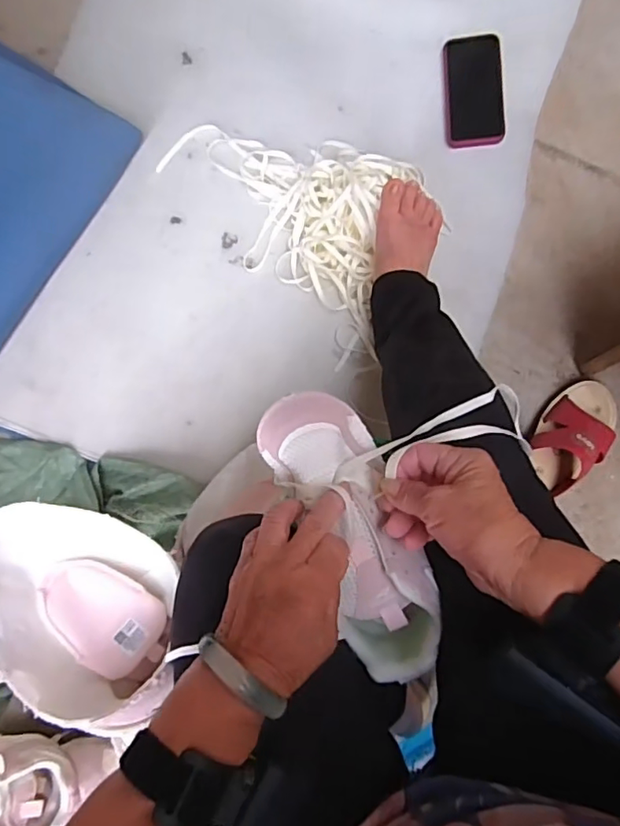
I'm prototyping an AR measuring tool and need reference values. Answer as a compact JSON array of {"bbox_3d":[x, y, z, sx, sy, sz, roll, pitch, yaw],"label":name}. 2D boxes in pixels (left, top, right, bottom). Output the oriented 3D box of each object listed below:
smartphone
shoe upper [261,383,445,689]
[{"bbox_3d":[0.239,-0.471,0.781,0.081,0.017,0.170,-1,83,6],"label":"smartphone"},{"bbox_3d":[0.034,0.092,0.416,0.081,0.064,0.227,-23,90,3],"label":"shoe upper"}]

